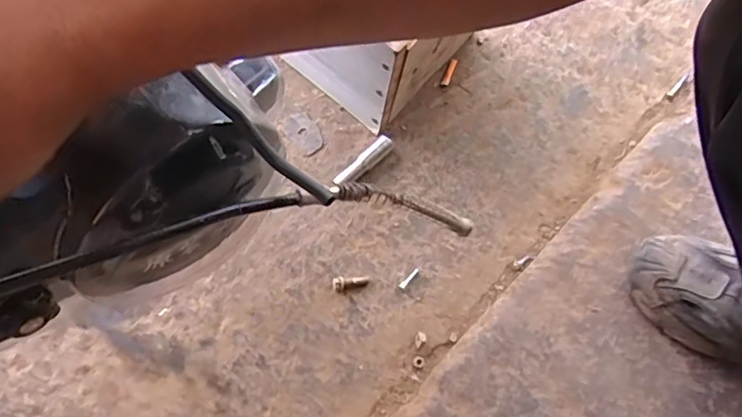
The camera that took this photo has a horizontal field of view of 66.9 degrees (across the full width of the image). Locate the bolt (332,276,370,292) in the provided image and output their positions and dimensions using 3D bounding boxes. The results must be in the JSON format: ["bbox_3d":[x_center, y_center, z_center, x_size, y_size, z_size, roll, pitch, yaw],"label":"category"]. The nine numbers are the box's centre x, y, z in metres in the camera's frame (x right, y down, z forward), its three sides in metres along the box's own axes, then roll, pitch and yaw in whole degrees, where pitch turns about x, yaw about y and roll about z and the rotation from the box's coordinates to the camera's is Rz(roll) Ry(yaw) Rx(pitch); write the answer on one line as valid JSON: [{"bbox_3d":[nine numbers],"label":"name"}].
[{"bbox_3d":[-0.021,0.077,0.586,0.038,0.010,0.013,-5,68,-20],"label":"bolt"}]

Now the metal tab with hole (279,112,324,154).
[{"bbox_3d":[-0.077,-0.087,0.642,0.050,0.004,0.035,42,69,6],"label":"metal tab with hole"}]

